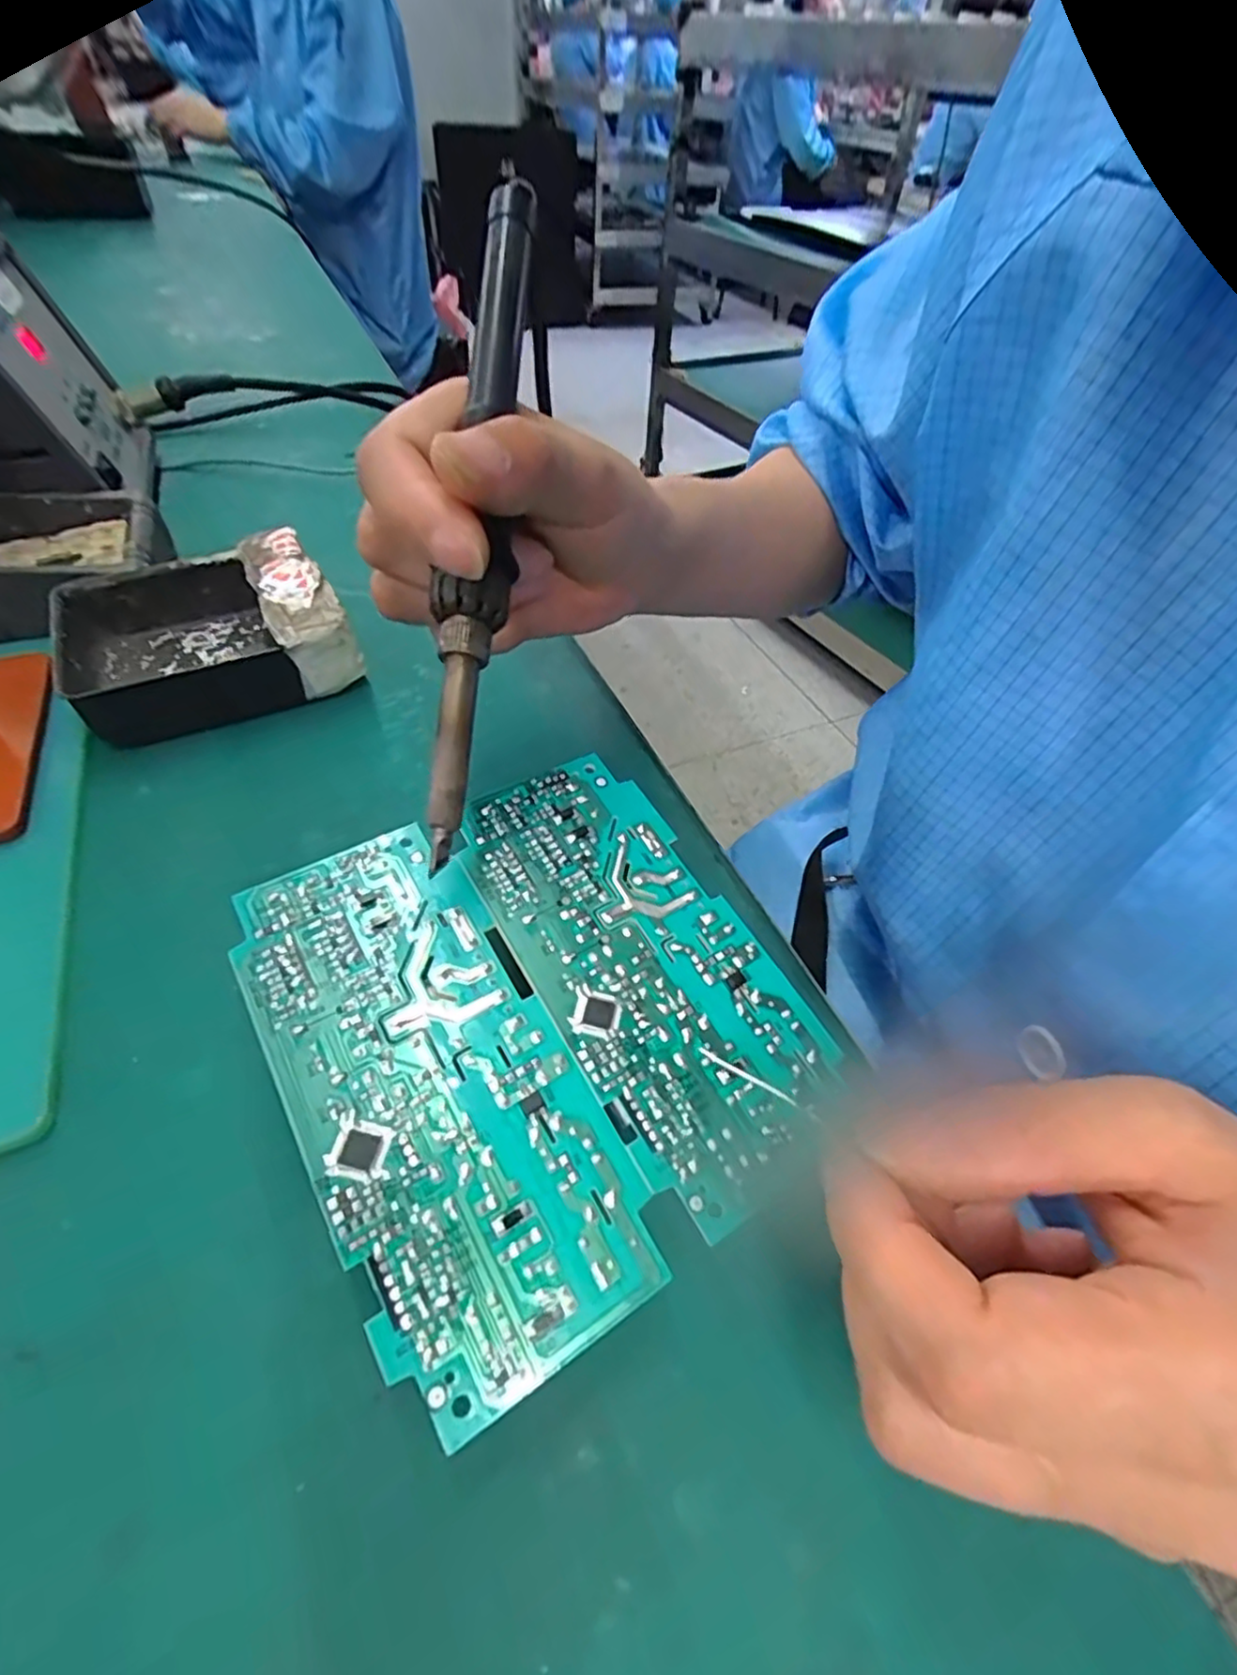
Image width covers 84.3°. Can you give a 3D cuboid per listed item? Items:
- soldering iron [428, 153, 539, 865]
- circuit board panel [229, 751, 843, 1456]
[{"bbox_3d":[-0.035,-0.089,0.176,0.015,0.016,0.190,4,81,0],"label":"soldering iron"},{"bbox_3d":[-0.019,0.042,0.171,0.117,0.004,0.127,-25,64,-23],"label":"circuit board panel"}]

